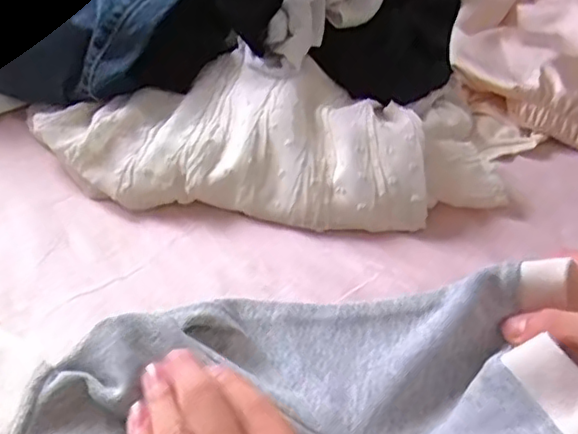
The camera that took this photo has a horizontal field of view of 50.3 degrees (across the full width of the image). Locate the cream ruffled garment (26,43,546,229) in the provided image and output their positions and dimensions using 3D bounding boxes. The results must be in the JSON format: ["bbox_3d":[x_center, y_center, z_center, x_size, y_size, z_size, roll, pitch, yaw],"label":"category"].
[{"bbox_3d":[0.003,-0.067,0.492,0.404,0.048,0.189,1,41,-3],"label":"cream ruffled garment"}]

